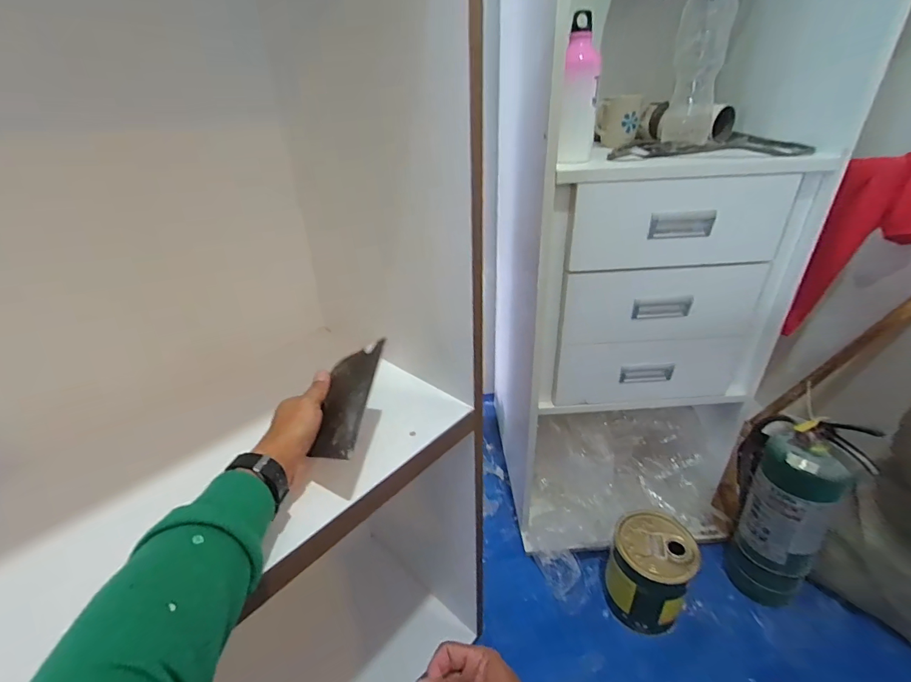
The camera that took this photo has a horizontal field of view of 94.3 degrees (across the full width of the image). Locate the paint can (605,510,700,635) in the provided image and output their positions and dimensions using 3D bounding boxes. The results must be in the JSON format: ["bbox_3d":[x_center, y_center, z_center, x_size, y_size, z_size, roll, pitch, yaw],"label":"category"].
[{"bbox_3d":[0.418,0.507,0.919,0.156,0.198,0.160,-1,30,1],"label":"paint can"}]

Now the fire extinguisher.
[{"bbox_3d":[0.699,0.359,0.915,0.132,0.451,0.194,-25,38,-34],"label":"fire extinguisher"}]

